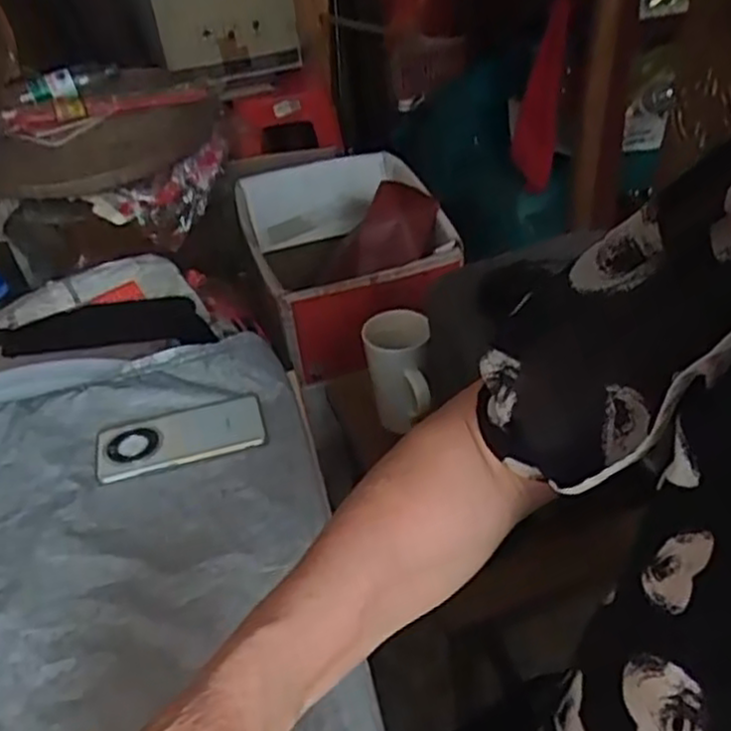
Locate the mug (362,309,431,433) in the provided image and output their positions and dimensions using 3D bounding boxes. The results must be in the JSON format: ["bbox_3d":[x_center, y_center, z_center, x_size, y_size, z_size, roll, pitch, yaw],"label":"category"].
[{"bbox_3d":[0.044,0.009,0.974,0.081,0.134,0.091,-6,37,2],"label":"mug"}]

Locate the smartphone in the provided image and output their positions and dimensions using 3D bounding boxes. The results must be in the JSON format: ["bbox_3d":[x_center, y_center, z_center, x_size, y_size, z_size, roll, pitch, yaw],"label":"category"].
[{"bbox_3d":[-0.187,0.066,0.764,0.163,0.010,0.086,-14,38,-9],"label":"smartphone"}]

